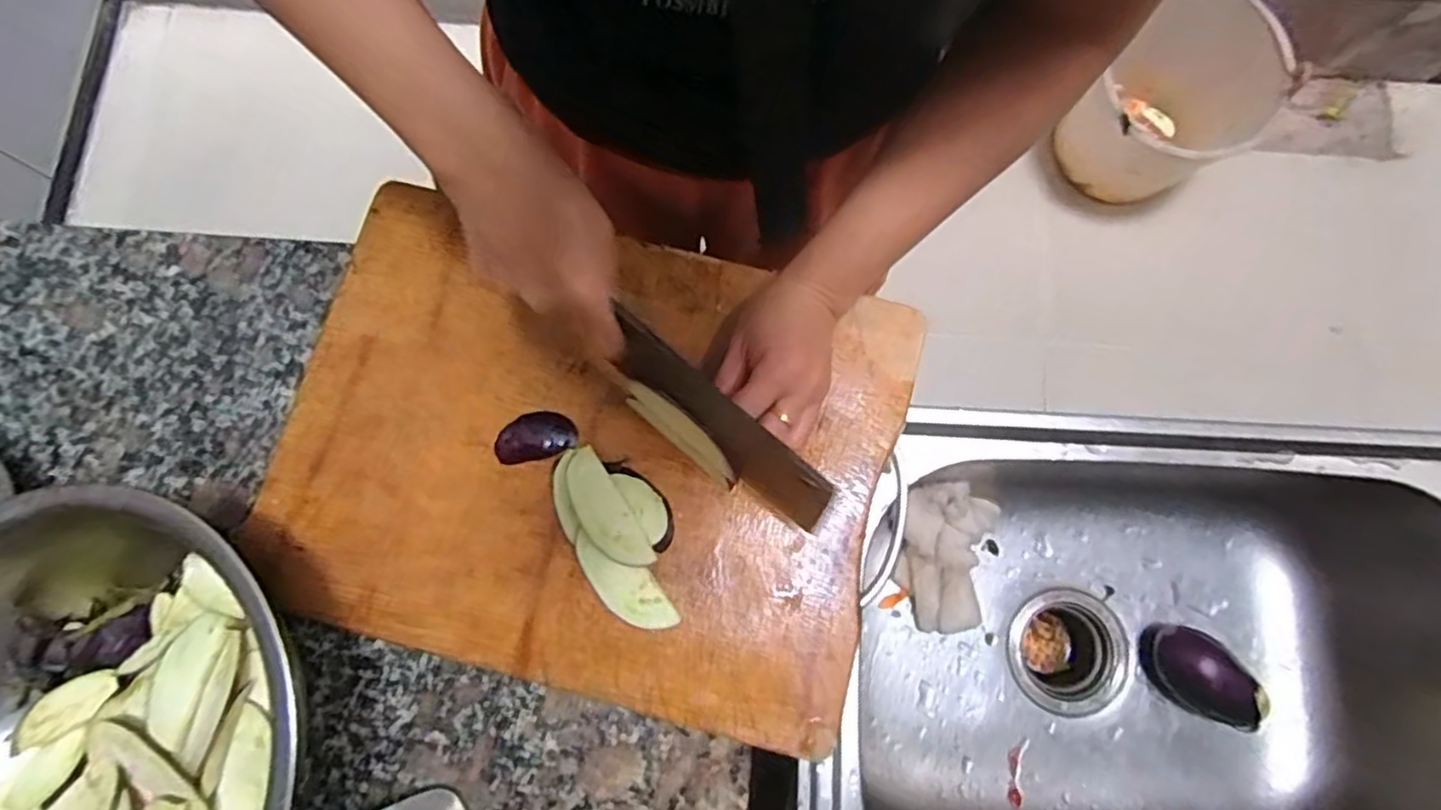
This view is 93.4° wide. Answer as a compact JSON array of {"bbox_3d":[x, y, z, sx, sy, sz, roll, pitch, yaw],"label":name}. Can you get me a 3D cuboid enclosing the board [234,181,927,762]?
[{"bbox_3d":[-0.087,0.026,0.439,0.382,0.018,0.288,15,79,4],"label":"board"}]

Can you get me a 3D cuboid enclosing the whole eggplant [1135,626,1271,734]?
[{"bbox_3d":[0.424,0.238,0.598,0.093,0.049,0.059,31,81,6],"label":"whole eggplant"}]

